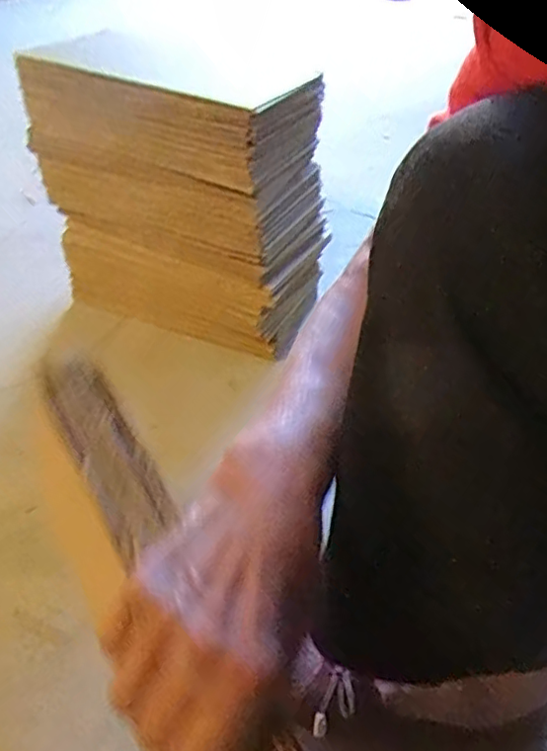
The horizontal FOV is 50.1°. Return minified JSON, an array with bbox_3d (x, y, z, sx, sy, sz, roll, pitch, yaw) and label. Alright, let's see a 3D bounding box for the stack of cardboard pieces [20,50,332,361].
[{"bbox_3d":[-0.112,-0.205,0.702,0.306,0.286,0.174,15,42,14],"label":"stack of cardboard pieces"}]

